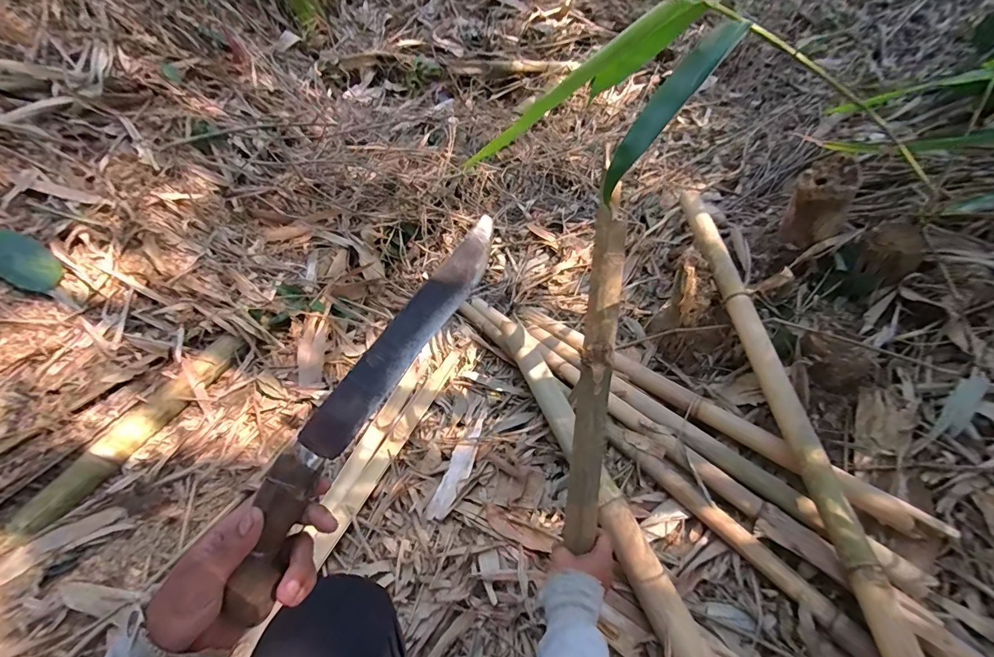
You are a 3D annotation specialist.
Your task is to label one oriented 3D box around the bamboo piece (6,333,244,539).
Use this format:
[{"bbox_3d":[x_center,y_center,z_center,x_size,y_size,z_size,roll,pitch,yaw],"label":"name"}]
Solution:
[{"bbox_3d":[-0.771,0.205,0.934,0.053,0.056,0.520,13,47,20],"label":"bamboo piece"}]

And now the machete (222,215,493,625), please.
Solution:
[{"bbox_3d":[-0.101,0.038,0.355,0.054,0.030,0.320,36,77,-12],"label":"machete"}]

